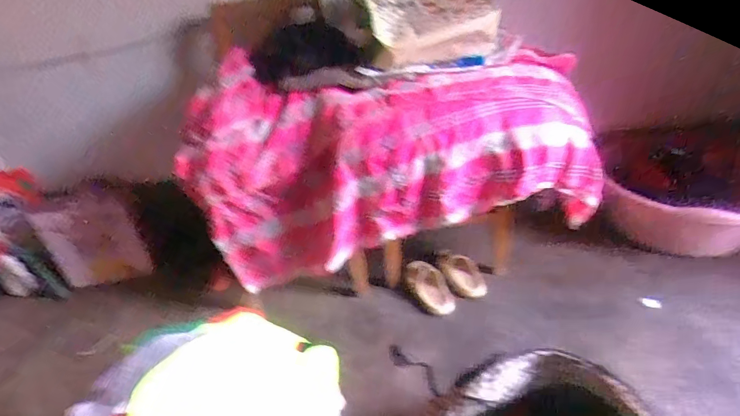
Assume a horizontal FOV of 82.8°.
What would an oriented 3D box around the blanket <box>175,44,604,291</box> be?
[{"bbox_3d":[0.050,-0.104,1.126,1.014,0.473,0.304,-5,32,2],"label":"blanket"}]

